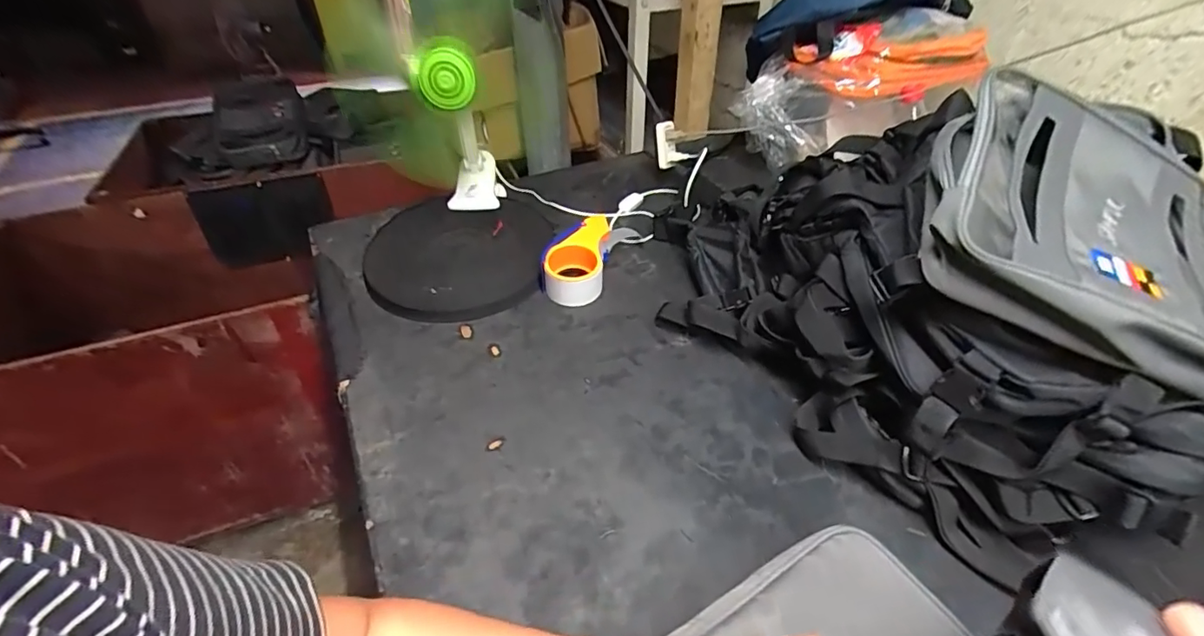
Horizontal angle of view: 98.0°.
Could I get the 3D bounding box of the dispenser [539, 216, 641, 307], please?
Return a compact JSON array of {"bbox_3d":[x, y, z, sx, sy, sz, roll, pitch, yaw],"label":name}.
[{"bbox_3d":[-0.021,-0.101,0.783,0.094,0.064,0.191,12,42,14],"label":"dispenser"}]

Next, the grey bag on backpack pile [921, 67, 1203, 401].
[{"bbox_3d":[0.408,-0.081,0.436,0.287,0.066,0.256,19,65,-3],"label":"grey bag on backpack pile"}]

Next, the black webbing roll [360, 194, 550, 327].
[{"bbox_3d":[-0.224,-0.097,0.803,0.278,0.036,0.279,-1,41,0],"label":"black webbing roll"}]

